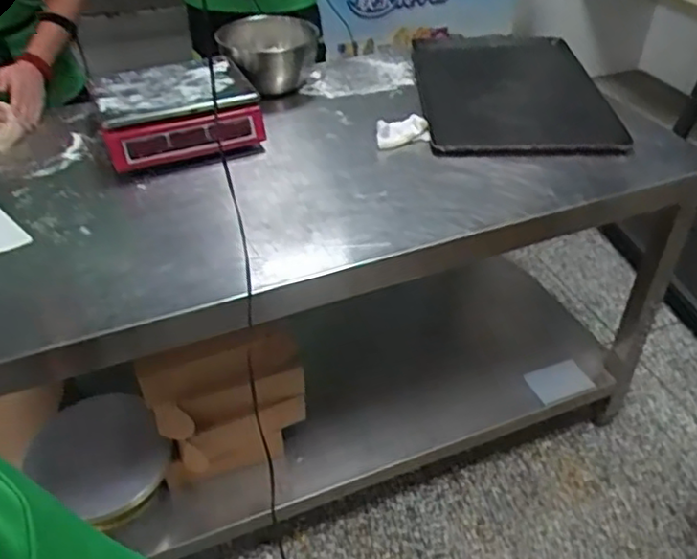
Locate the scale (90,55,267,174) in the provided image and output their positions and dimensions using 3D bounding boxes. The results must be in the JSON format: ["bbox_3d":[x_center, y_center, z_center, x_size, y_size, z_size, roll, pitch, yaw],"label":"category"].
[{"bbox_3d":[-0.352,-0.342,1.378,0.307,0.120,0.271,-14,41,-15],"label":"scale"}]

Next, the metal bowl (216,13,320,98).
[{"bbox_3d":[-0.184,-0.549,1.586,0.219,0.159,0.276,-4,39,-4],"label":"metal bowl"}]

